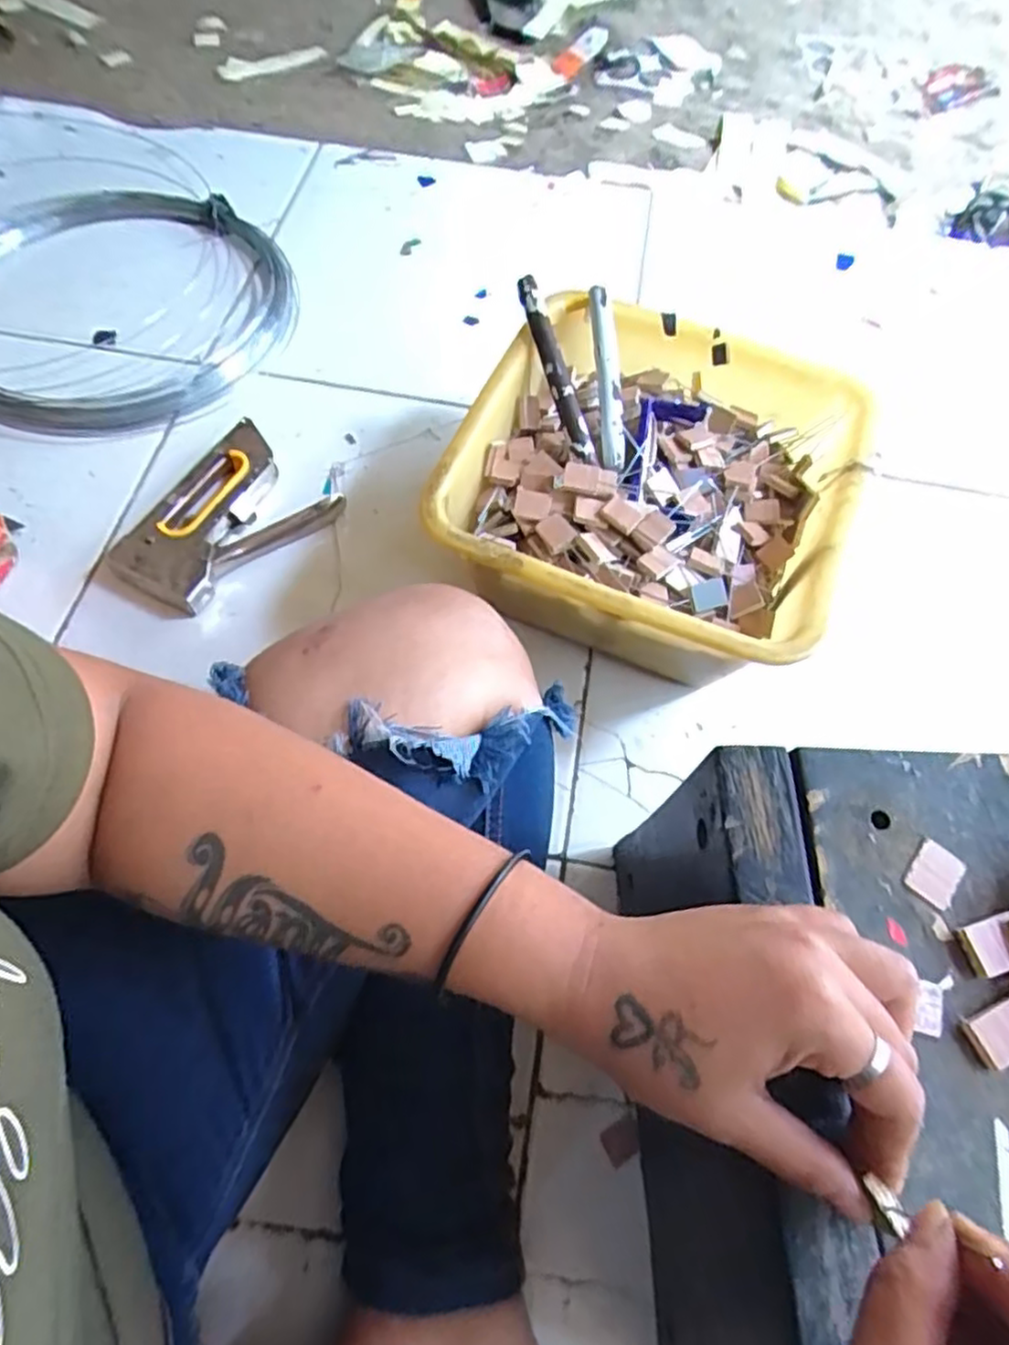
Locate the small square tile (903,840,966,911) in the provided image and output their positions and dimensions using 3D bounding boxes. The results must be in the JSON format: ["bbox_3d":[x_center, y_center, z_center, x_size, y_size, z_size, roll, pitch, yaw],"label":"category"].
[{"bbox_3d":[0.178,0.083,0.297,0.019,0.004,0.025,37,68,14],"label":"small square tile"}]

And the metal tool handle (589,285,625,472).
[{"bbox_3d":[0.078,-0.221,0.546,0.018,0.022,0.140,-5,86,-5],"label":"metal tool handle"}]

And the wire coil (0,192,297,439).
[{"bbox_3d":[-0.386,-0.366,0.697,0.324,0.035,0.334,1,64,-2],"label":"wire coil"}]

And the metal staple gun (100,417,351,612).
[{"bbox_3d":[-0.234,-0.123,0.586,0.116,0.029,0.164,38,68,15],"label":"metal staple gun"}]

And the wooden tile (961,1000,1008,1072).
[{"bbox_3d":[0.187,0.136,0.270,0.025,0.005,0.019,-19,67,-12],"label":"wooden tile"}]

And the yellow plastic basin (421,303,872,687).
[{"bbox_3d":[0.106,-0.127,0.554,0.260,0.129,0.260,22,65,8],"label":"yellow plastic basin"}]

